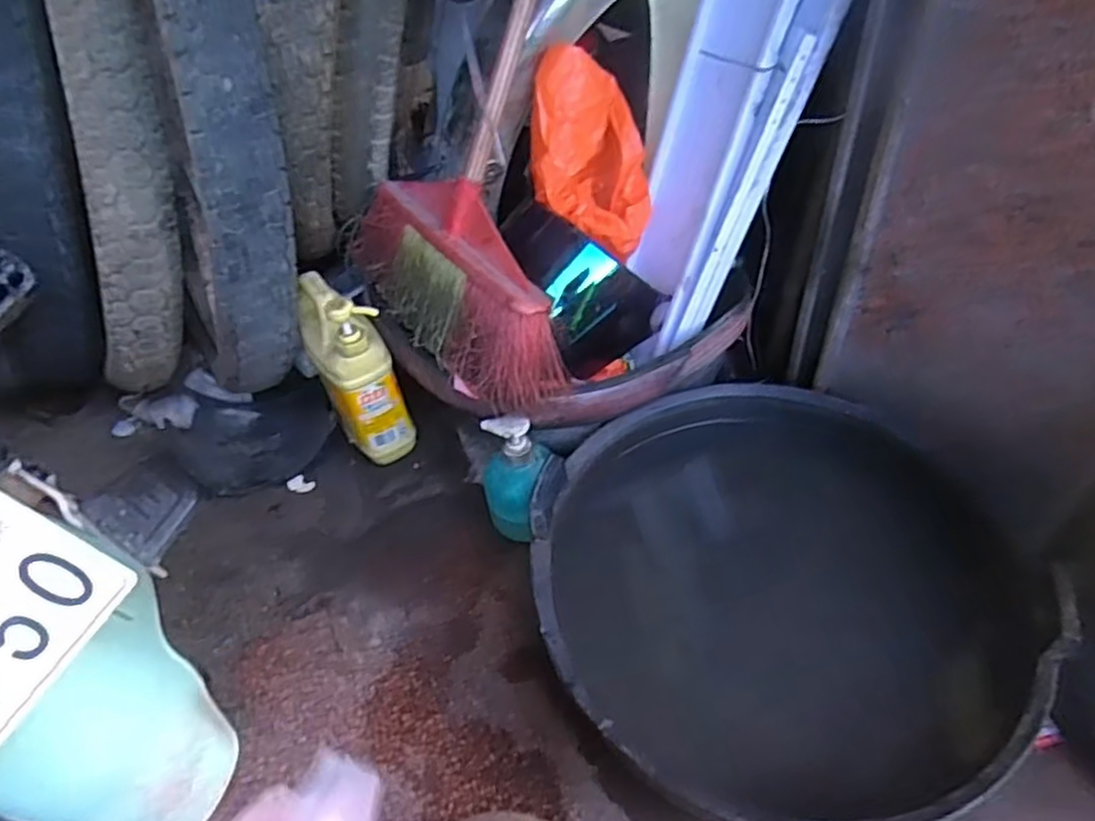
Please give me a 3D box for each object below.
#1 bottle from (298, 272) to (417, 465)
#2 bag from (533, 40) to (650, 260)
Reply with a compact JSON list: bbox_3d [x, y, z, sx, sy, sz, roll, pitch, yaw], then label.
[{"bbox_3d":[-0.226,-0.051,0.815,0.073,0.218,0.125,-28,51,-20],"label":"bottle"},{"bbox_3d":[0.043,-0.265,0.725,0.122,0.149,0.144,-1,47,5],"label":"bag"}]

